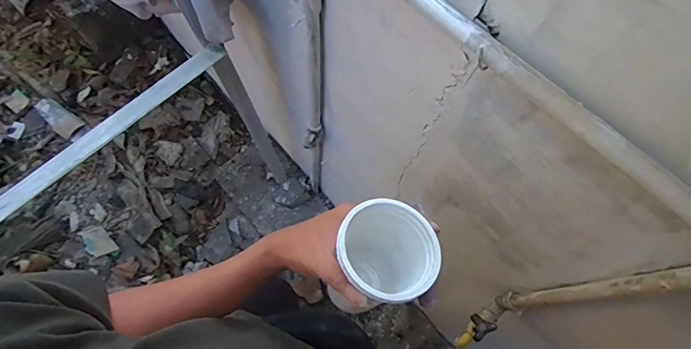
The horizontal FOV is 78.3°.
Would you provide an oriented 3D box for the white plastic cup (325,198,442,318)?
[{"bbox_3d":[0.023,0.088,0.411,0.091,0.125,0.091,8,59,-13],"label":"white plastic cup"}]

